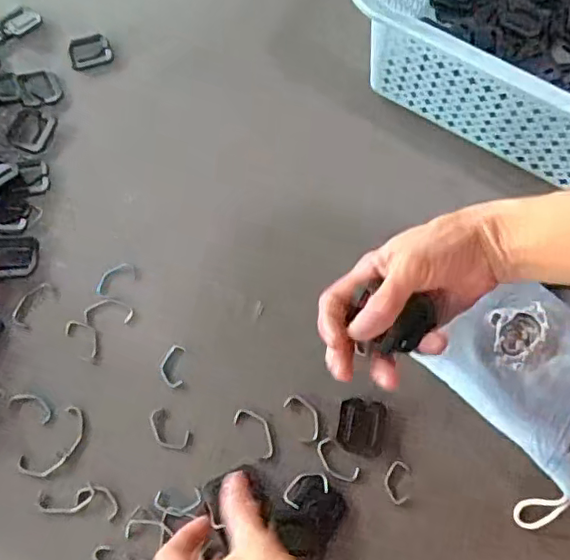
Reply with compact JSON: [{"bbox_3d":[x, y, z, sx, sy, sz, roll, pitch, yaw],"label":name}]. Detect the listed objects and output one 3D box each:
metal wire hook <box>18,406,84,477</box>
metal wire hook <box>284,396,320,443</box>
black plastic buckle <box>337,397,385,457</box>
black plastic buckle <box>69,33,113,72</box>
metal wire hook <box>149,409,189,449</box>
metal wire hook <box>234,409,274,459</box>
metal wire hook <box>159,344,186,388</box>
[{"bbox_3d":[-0.162,0.116,0.410,0.026,0.004,0.054,38,73,12],"label":"metal wire hook"},{"bbox_3d":[0.014,0.100,0.425,0.020,0.004,0.035,-23,71,-10],"label":"metal wire hook"},{"bbox_3d":[0.056,0.107,0.426,0.034,0.004,0.038,13,68,3],"label":"black plastic buckle"},{"bbox_3d":[-0.180,-0.211,0.536,0.038,0.004,0.034,-12,69,-7],"label":"black plastic buckle"},{"bbox_3d":[-0.085,0.109,0.419,0.034,0.004,0.020,39,73,13],"label":"metal wire hook"},{"bbox_3d":[-0.020,0.109,0.421,0.019,0.004,0.040,-40,75,-15],"label":"metal wire hook"},{"bbox_3d":[-0.085,0.064,0.437,0.017,0.004,0.033,0,69,-1],"label":"metal wire hook"}]

